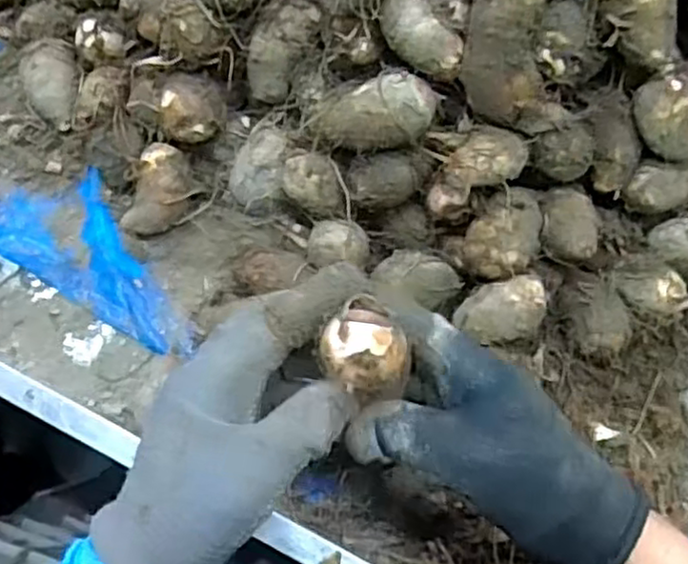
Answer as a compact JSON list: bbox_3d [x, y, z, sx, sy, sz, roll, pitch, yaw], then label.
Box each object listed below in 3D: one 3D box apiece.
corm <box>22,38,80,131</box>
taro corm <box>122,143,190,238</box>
[{"bbox_3d":[-0.216,-0.146,0.534,0.041,0.036,0.065,-11,70,-6],"label":"corm"},{"bbox_3d":[-0.129,-0.063,0.505,0.041,0.034,0.057,23,70,6],"label":"taro corm"}]

